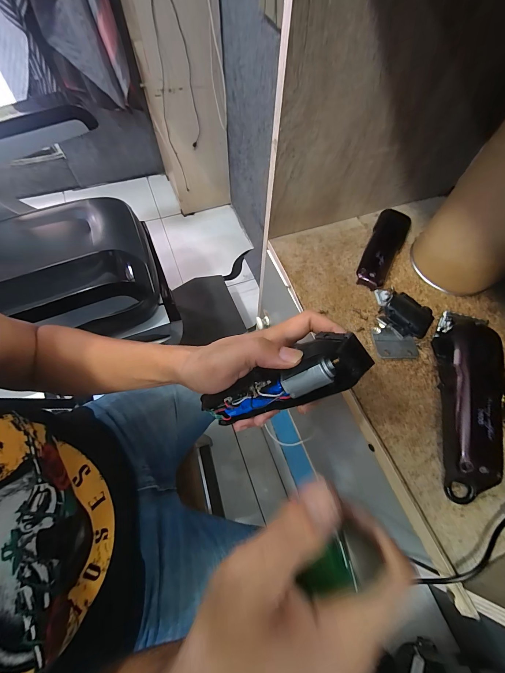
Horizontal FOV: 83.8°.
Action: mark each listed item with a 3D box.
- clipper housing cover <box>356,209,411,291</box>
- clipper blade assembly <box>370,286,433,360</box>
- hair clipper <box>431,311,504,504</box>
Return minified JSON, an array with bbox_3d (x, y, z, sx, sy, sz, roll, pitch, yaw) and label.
[{"bbox_3d":[0.171,-0.119,0.360,0.041,0.016,0.140,26,66,10],"label":"clipper housing cover"},{"bbox_3d":[0.165,-0.015,0.307,0.057,0.024,0.082,16,65,5],"label":"clipper blade assembly"},{"bbox_3d":[0.202,0.054,0.260,0.047,0.046,0.180,13,65,4],"label":"hair clipper"}]

